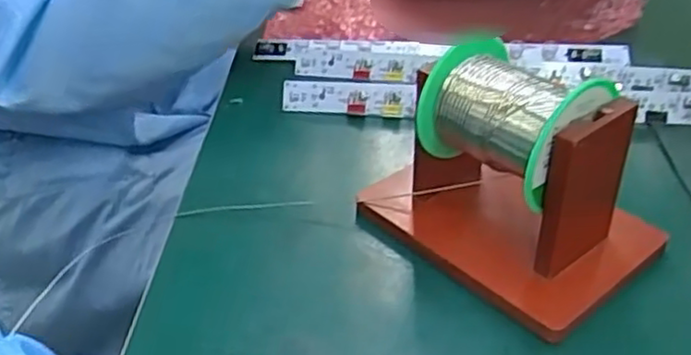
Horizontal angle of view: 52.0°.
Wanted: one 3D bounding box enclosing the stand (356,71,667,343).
[{"bbox_3d":[0.083,-0.005,0.361,0.095,0.087,0.134,-26,43,-33],"label":"stand"}]

